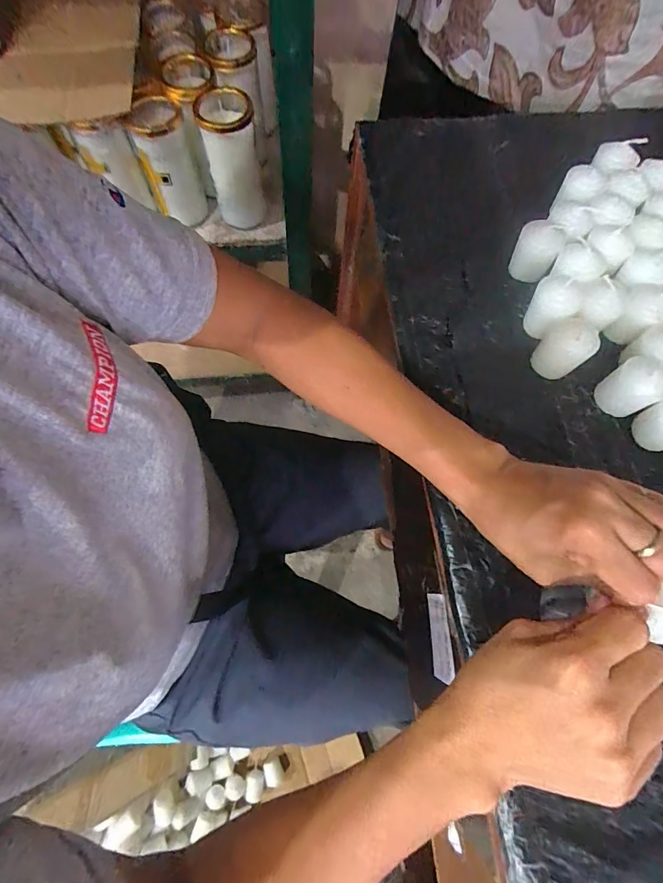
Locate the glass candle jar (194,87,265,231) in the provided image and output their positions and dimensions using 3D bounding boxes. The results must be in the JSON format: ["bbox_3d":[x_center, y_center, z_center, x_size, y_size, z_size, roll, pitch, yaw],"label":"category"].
[{"bbox_3d":[-0.130,-0.372,0.551,0.068,0.146,0.075,-11,71,-7],"label":"glass candle jar"}]

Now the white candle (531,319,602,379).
[{"bbox_3d":[0.191,-0.078,0.335,0.032,0.048,0.037,-20,72,-8],"label":"white candle"}]

